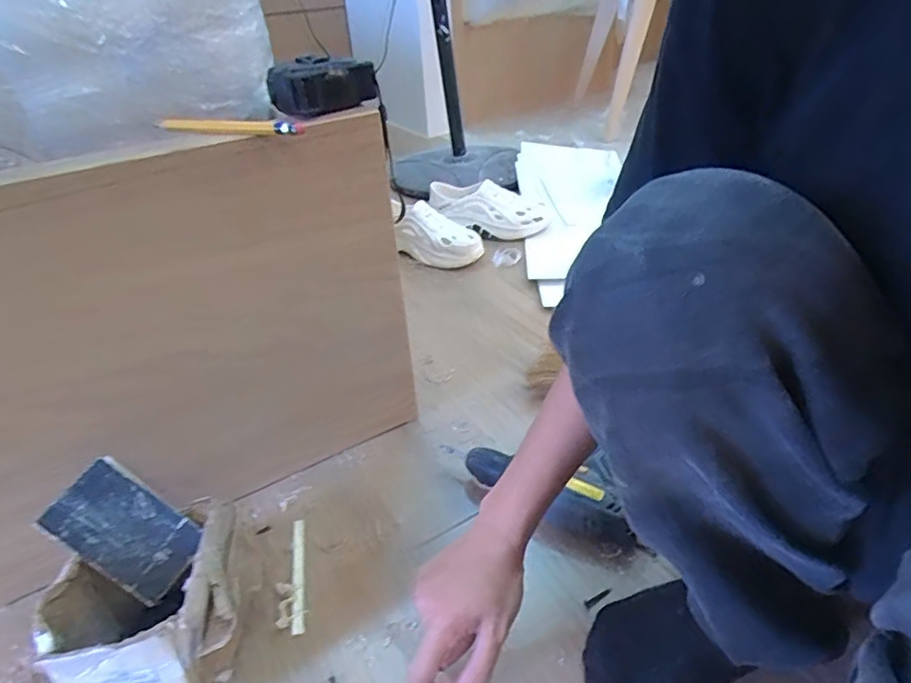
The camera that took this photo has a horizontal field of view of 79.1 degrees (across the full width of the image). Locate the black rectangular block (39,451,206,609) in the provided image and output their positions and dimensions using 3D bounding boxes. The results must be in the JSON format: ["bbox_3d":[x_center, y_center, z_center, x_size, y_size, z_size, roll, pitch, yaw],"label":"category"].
[{"bbox_3d":[-0.277,0.158,0.465,0.069,0.113,0.008,-51,10,-24],"label":"black rectangular block"}]

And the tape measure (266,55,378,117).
[{"bbox_3d":[-0.122,-0.235,0.503,0.088,0.039,0.060,-26,41,-29],"label":"tape measure"}]

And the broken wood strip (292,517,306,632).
[{"bbox_3d":[-0.155,0.226,0.544,0.012,0.004,0.124,-10,35,-9],"label":"broken wood strip"}]

